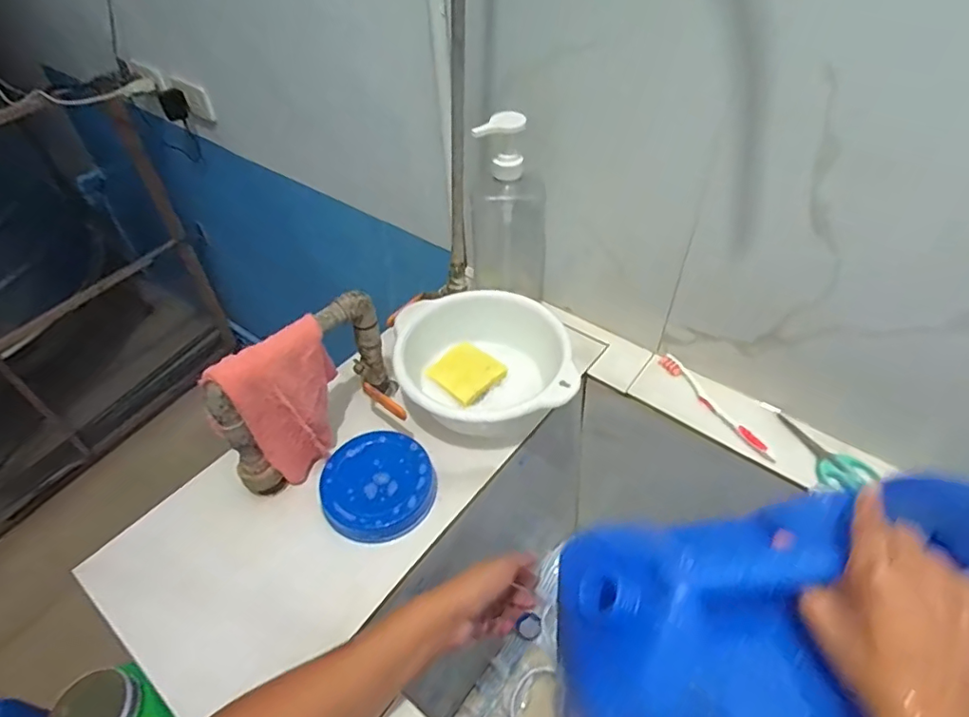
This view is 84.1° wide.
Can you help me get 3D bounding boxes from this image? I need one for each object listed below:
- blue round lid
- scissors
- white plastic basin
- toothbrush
[{"bbox_3d":[-0.114,0.135,0.579,0.116,0.026,0.116,-1,47,1],"label":"blue round lid"},{"bbox_3d":[0.374,0.103,0.601,0.051,0.009,0.128,-9,30,-6],"label":"scissors"},{"bbox_3d":[-0.001,0.024,0.651,0.196,0.094,0.175,-4,47,-2],"label":"white plastic basin"},{"bbox_3d":[0.277,0.053,0.650,0.022,0.011,0.179,-22,50,-18],"label":"toothbrush"}]

